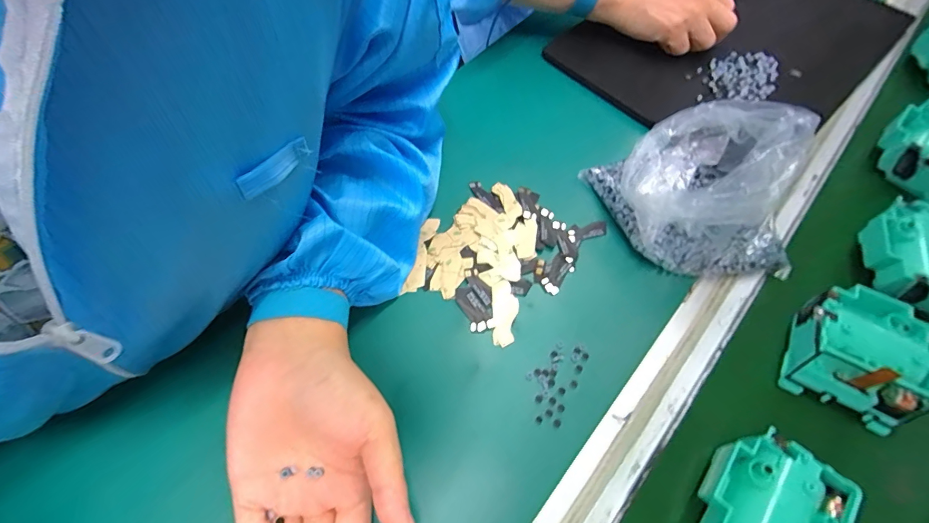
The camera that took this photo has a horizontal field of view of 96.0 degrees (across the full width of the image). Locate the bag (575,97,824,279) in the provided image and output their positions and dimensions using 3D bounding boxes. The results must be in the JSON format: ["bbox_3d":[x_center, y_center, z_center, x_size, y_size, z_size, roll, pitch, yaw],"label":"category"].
[{"bbox_3d":[0.184,-0.059,0.308,0.112,0.103,0.139,-20,66,-10],"label":"bag"}]

